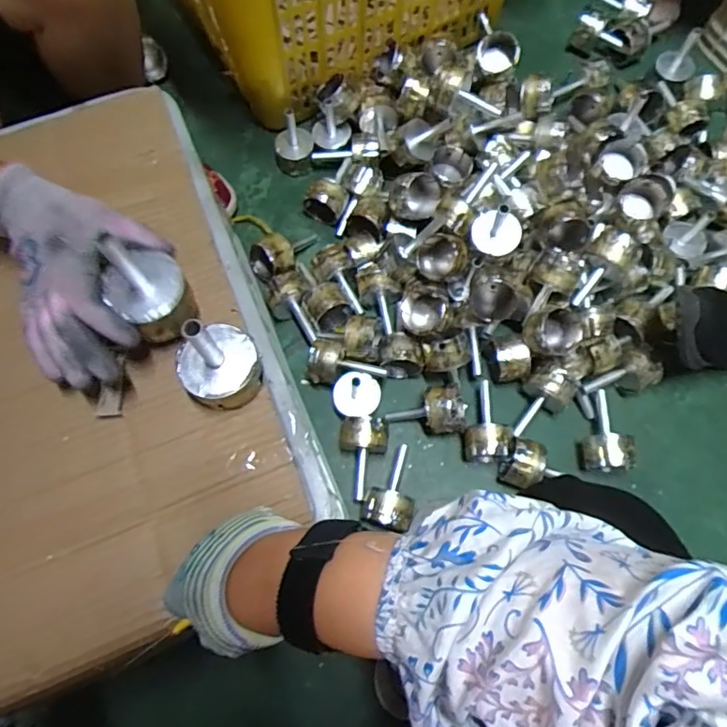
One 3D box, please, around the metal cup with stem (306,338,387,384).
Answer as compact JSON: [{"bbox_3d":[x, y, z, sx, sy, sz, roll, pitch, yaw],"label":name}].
[{"bbox_3d":[-0.024,0.011,0.738,0.108,0.062,0.058,21,74,7],"label":"metal cup with stem"}]

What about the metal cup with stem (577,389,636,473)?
[{"bbox_3d":[0.320,0.088,0.706,0.055,0.048,0.107,-1,72,1],"label":"metal cup with stem"}]

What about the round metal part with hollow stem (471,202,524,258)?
[{"bbox_3d":[0.171,-0.177,0.655,0.061,0.077,0.051,23,74,8],"label":"round metal part with hollow stem"}]

